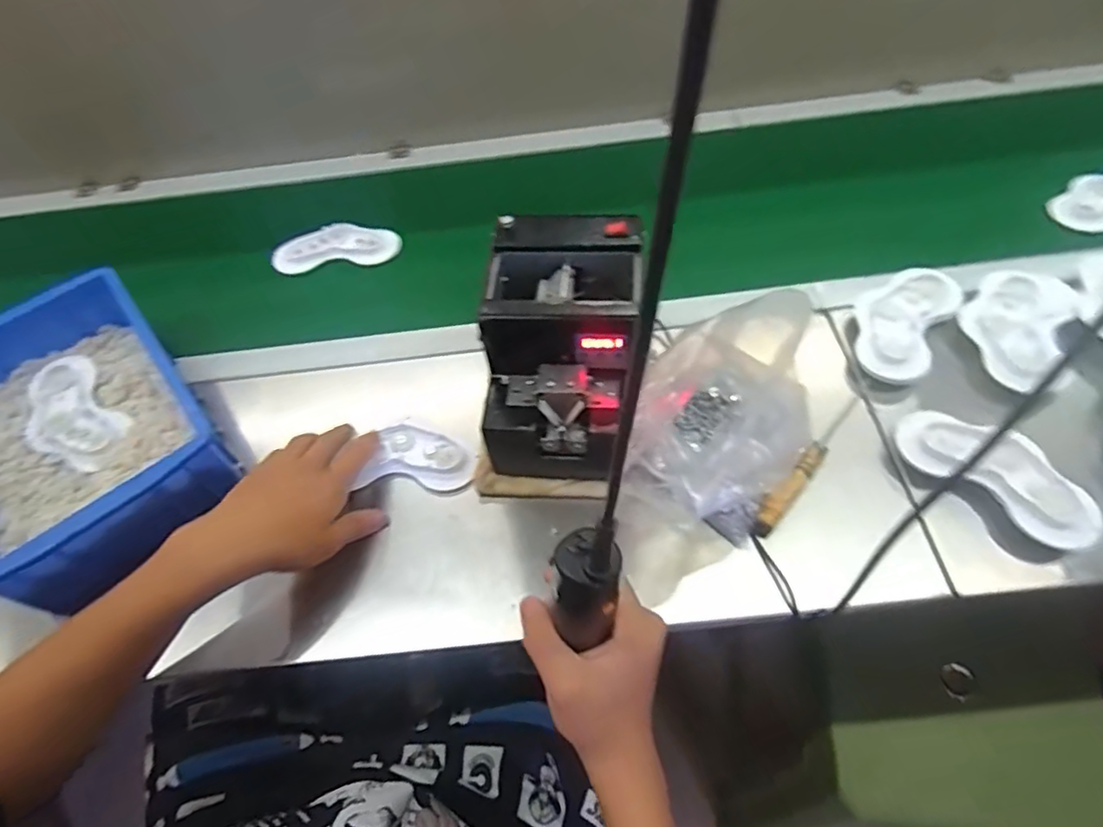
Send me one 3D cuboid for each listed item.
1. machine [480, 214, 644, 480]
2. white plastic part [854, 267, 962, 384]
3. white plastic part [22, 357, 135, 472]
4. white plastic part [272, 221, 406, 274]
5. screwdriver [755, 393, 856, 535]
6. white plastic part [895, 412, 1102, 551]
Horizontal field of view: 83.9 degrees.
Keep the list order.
[{"bbox_3d":[0.012,-0.048,0.526,0.124,0.159,0.172,4,56,8],"label":"machine"},{"bbox_3d":[0.341,-0.090,0.602,0.077,0.026,0.149,29,63,22],"label":"white plastic part"},{"bbox_3d":[-0.474,0.000,0.604,0.078,0.012,0.142,-40,61,-20],"label":"white plastic part"},{"bbox_3d":[-0.263,-0.206,0.753,0.160,0.011,0.070,-5,68,6],"label":"white plastic part"},{"bbox_3d":[0.219,0.039,0.521,0.020,0.019,0.163,35,65,25],"label":"screwdriver"},{"bbox_3d":[0.359,0.046,0.495,0.147,0.029,0.061,37,66,26],"label":"white plastic part"}]

